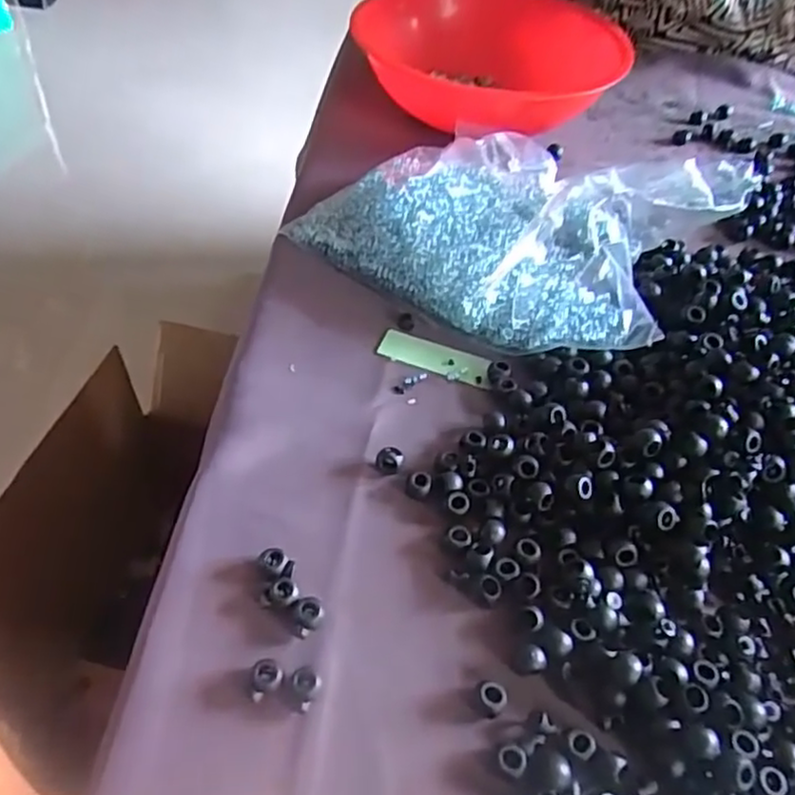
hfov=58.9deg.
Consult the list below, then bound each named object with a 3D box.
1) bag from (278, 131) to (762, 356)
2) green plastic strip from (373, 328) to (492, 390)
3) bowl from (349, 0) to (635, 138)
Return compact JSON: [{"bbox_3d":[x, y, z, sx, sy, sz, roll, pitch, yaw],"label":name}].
[{"bbox_3d":[0.085,-0.139,0.512,0.267,0.083,0.197,29,53,20],"label":"bag"},{"bbox_3d":[0.025,-0.026,0.466,0.077,0.005,0.027,22,51,11],"label":"green plastic strip"},{"bbox_3d":[0.083,-0.304,0.657,0.229,0.081,0.209,1,49,-1],"label":"bowl"}]

